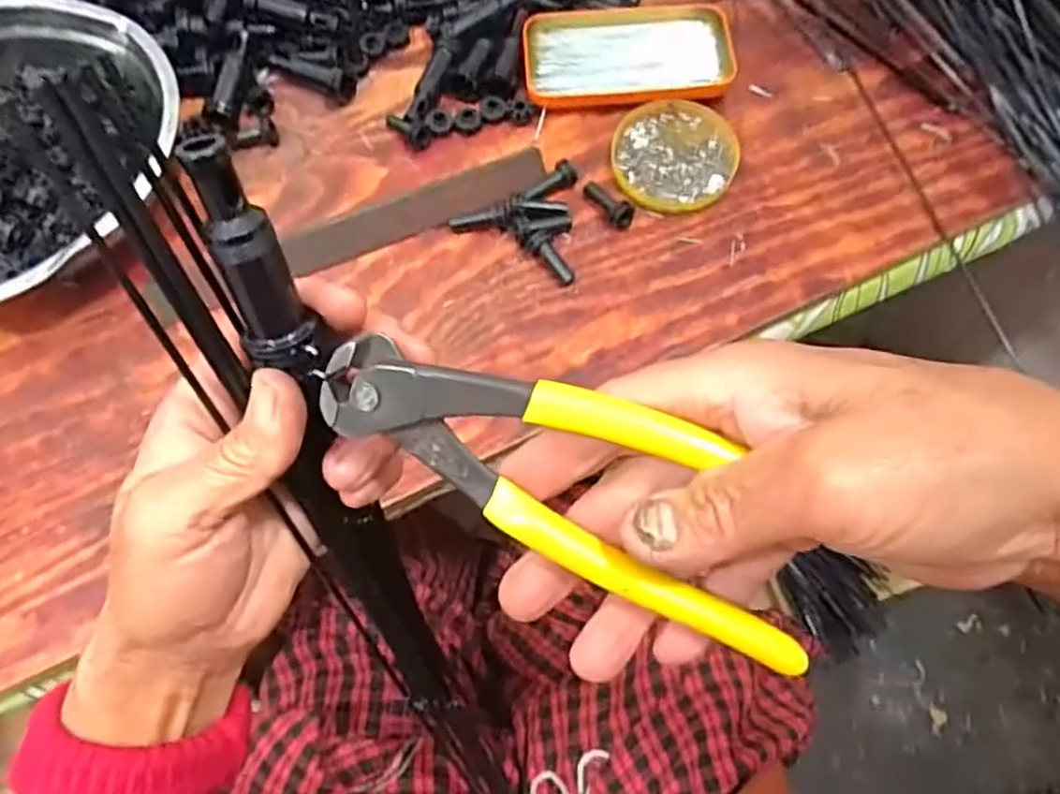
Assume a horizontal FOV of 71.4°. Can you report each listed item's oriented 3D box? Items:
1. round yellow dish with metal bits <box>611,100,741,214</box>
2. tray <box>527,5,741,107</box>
[{"bbox_3d":[0.098,-0.164,0.497,0.081,0.007,0.087,-1,69,2],"label":"round yellow dish with metal bits"},{"bbox_3d":[0.069,-0.246,0.523,0.144,0.014,0.086,-3,69,1],"label":"tray"}]

